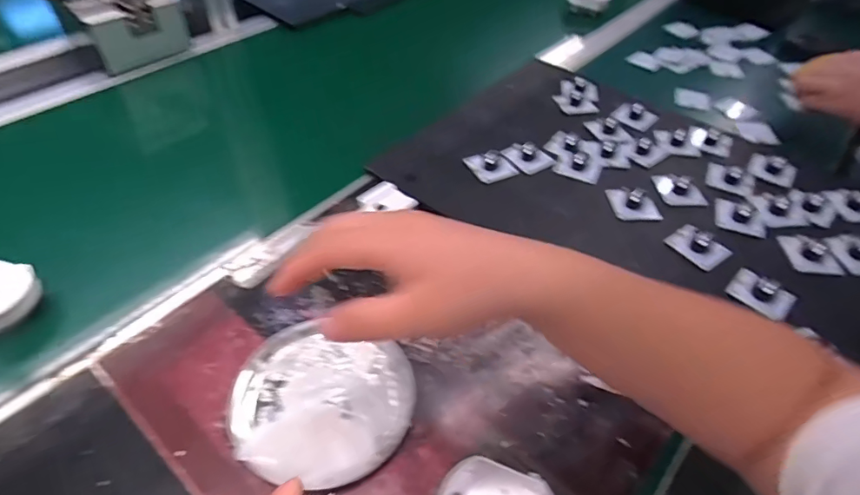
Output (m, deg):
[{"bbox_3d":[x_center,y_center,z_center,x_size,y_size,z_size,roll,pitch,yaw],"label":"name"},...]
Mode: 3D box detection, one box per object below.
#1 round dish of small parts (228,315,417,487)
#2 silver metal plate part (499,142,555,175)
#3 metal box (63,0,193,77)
[{"bbox_3d":[-0.080,0.111,0.364,0.130,0.016,0.122,2,48,-2],"label":"round dish of small parts"},{"bbox_3d":[0.116,-0.110,0.562,0.047,0.018,0.050,-21,52,-21],"label":"silver metal plate part"},{"bbox_3d":[-0.420,-0.334,0.670,0.084,0.136,0.123,37,56,27],"label":"metal box"}]

